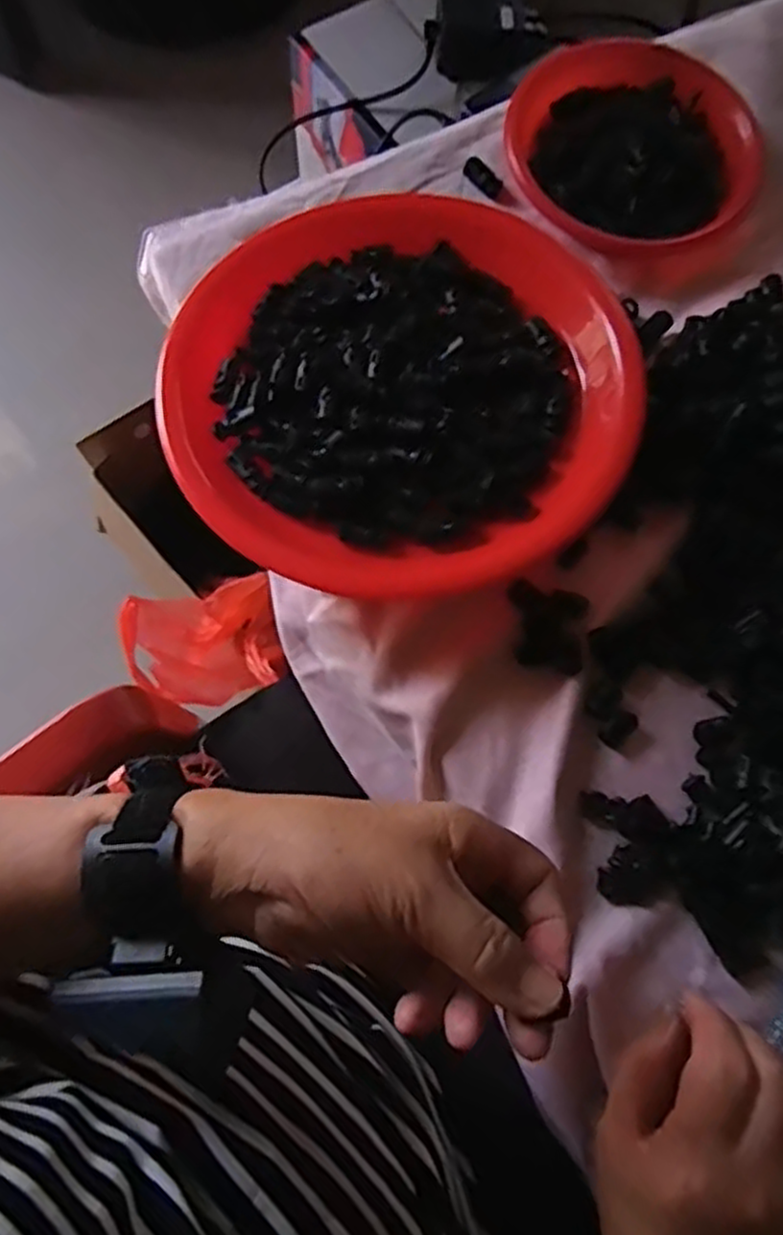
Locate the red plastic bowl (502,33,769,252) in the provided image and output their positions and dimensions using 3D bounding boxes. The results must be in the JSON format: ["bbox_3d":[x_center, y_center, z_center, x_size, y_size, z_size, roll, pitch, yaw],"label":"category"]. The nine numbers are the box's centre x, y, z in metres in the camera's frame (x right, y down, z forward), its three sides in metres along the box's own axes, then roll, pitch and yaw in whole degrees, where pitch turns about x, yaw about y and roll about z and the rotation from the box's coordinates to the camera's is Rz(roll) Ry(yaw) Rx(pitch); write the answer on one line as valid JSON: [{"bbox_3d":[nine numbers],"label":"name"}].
[{"bbox_3d":[0.151,-0.307,0.479,0.142,0.030,0.157,-15,76,-7],"label":"red plastic bowl"}]

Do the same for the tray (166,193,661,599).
[{"bbox_3d":[0.005,-0.135,0.425,0.248,0.042,0.251,-5,75,-5],"label":"tray"}]

